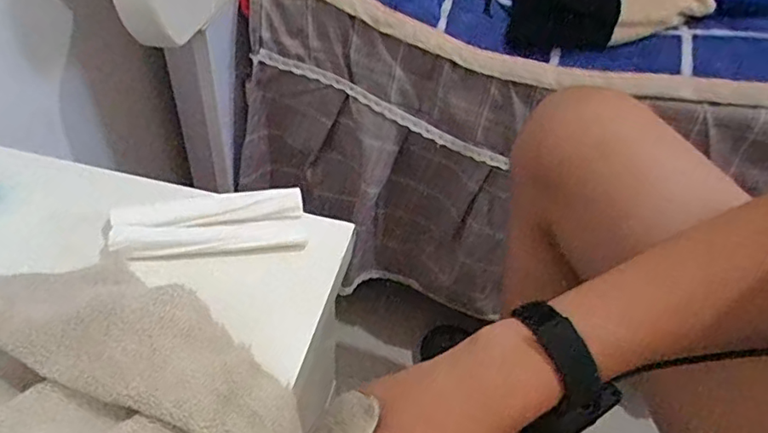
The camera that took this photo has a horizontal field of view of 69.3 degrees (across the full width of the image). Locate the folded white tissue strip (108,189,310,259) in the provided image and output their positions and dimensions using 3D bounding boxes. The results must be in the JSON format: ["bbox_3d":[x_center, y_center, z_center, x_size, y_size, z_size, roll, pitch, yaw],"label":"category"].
[{"bbox_3d":[-0.117,0.005,0.381,0.125,0.009,0.051,-5,52,-12],"label":"folded white tissue strip"}]

